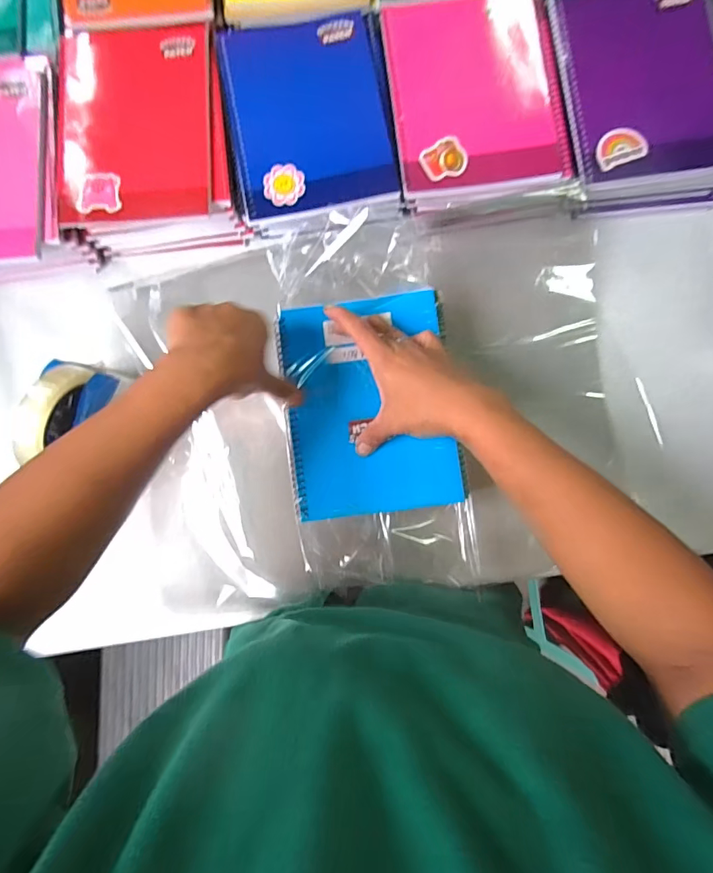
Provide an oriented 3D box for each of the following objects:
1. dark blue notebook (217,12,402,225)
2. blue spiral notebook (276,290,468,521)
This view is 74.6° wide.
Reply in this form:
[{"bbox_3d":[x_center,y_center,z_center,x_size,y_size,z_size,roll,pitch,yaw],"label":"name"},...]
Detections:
[{"bbox_3d":[-0.049,-0.313,0.451,0.149,0.006,0.194,-10,85,1],"label":"dark blue notebook"},{"bbox_3d":[0.012,-0.029,0.427,0.151,0.012,0.194,-6,85,1],"label":"blue spiral notebook"}]

